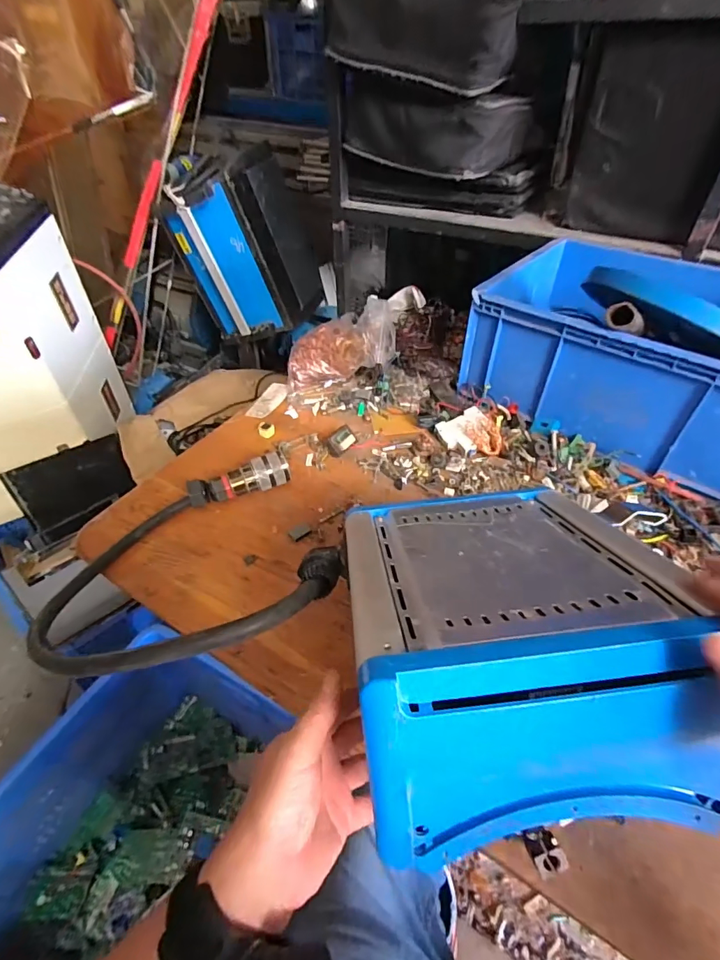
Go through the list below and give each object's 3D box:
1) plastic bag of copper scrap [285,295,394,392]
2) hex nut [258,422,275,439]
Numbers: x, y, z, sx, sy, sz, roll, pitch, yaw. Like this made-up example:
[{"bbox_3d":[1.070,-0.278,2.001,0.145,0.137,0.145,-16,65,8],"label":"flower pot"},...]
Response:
[{"bbox_3d":[-0.028,-0.223,0.788,0.175,0.135,0.126,8,45,7],"label":"plastic bag of copper scrap"},{"bbox_3d":[-0.150,-0.081,0.727,0.026,0.014,0.031,-11,46,-13],"label":"hex nut"}]

